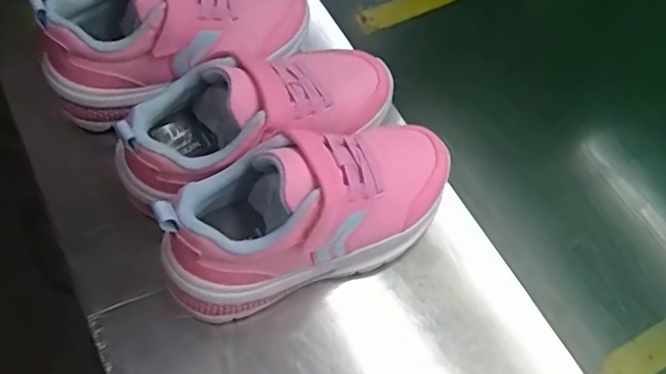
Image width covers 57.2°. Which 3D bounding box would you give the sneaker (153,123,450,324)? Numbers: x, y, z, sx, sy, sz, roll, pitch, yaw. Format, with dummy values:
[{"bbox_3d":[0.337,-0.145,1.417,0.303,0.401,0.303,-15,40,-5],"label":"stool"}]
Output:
[{"bbox_3d":[-0.010,0.014,0.385,0.194,0.098,0.073,-18,62,-13],"label":"sneaker"}]

